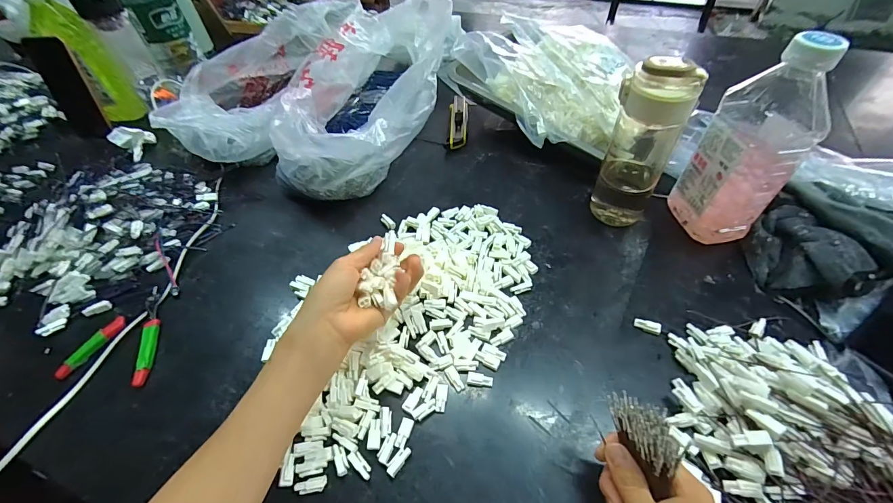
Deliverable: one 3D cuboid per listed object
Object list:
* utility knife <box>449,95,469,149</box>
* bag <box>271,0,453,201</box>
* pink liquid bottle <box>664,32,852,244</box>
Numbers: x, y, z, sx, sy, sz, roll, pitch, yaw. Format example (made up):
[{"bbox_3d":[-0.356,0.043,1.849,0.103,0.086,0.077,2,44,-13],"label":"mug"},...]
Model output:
[{"bbox_3d":[0.021,-0.224,0.656,0.031,0.026,0.140,-1,50,4],"label":"utility knife"},{"bbox_3d":[-0.126,-0.247,0.611,0.198,0.141,0.400,9,51,12],"label":"bag"},{"bbox_3d":[0.331,-0.106,0.419,0.064,0.226,0.087,-12,50,-5],"label":"pink liquid bottle"}]

